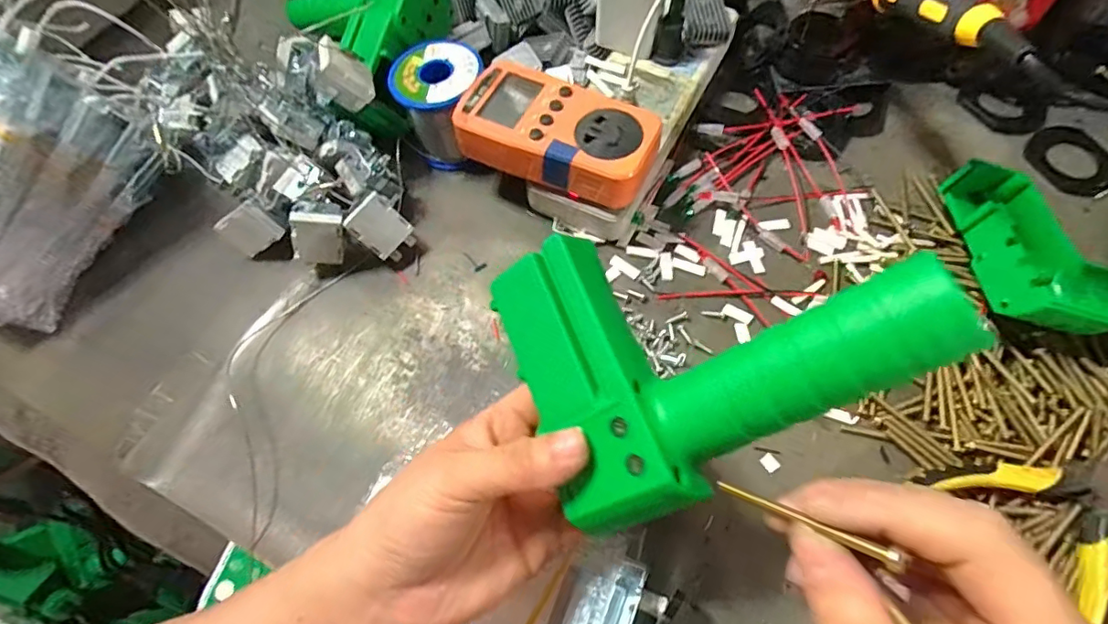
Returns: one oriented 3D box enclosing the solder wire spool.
[{"bbox_3d":[-0.082,-0.155,0.395,0.058,0.064,0.063,-1,65,3],"label":"solder wire spool"}]

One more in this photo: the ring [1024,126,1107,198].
[{"bbox_3d":[0.374,-0.109,0.381,0.062,0.007,0.062,-1,65,3],"label":"ring"}]

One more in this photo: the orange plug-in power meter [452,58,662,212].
[{"bbox_3d":[0.000,-0.111,0.341,0.122,0.031,0.075,25,69,14],"label":"orange plug-in power meter"}]

